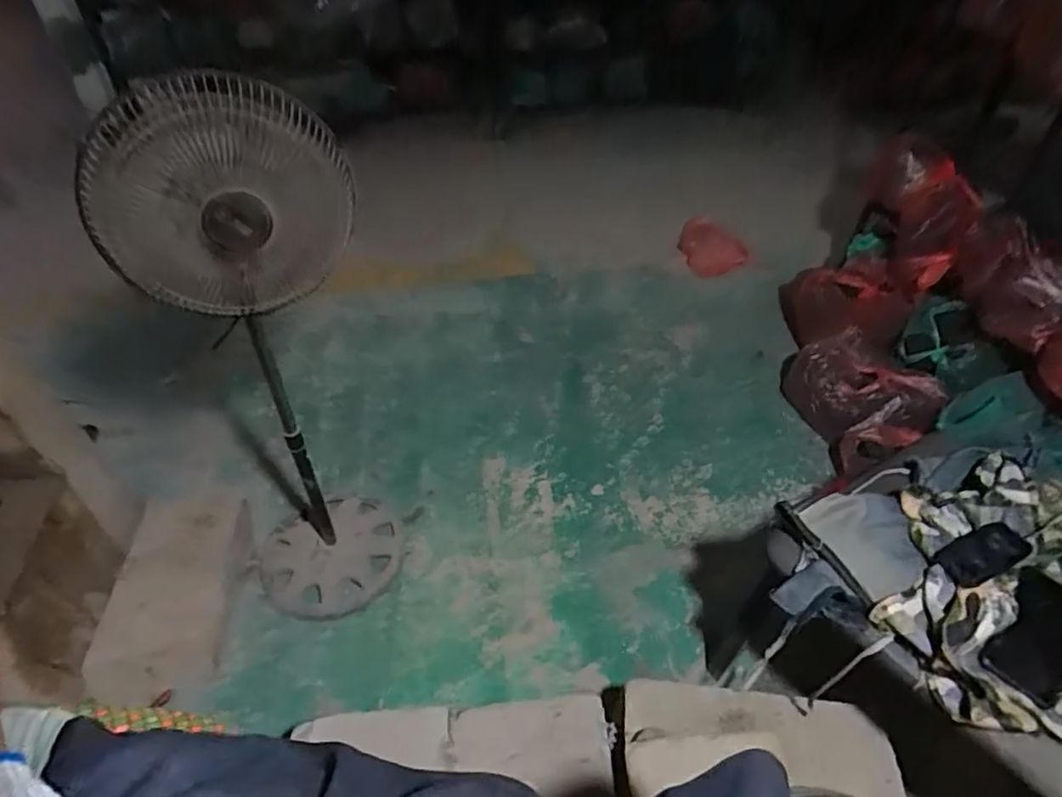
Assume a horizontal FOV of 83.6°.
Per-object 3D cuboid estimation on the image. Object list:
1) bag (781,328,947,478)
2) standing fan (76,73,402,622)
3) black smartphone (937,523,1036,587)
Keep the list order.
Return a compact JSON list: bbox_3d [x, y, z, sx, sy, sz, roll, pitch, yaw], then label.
[{"bbox_3d":[0.830,-0.001,1.497,0.278,0.169,0.375,-10,41,-8],"label":"bag"},{"bbox_3d":[-0.379,0.018,0.911,0.259,0.946,0.245,-26,53,-25],"label":"standing fan"},{"bbox_3d":[0.566,0.194,0.743,0.115,0.013,0.053,-22,39,-13],"label":"black smartphone"}]

